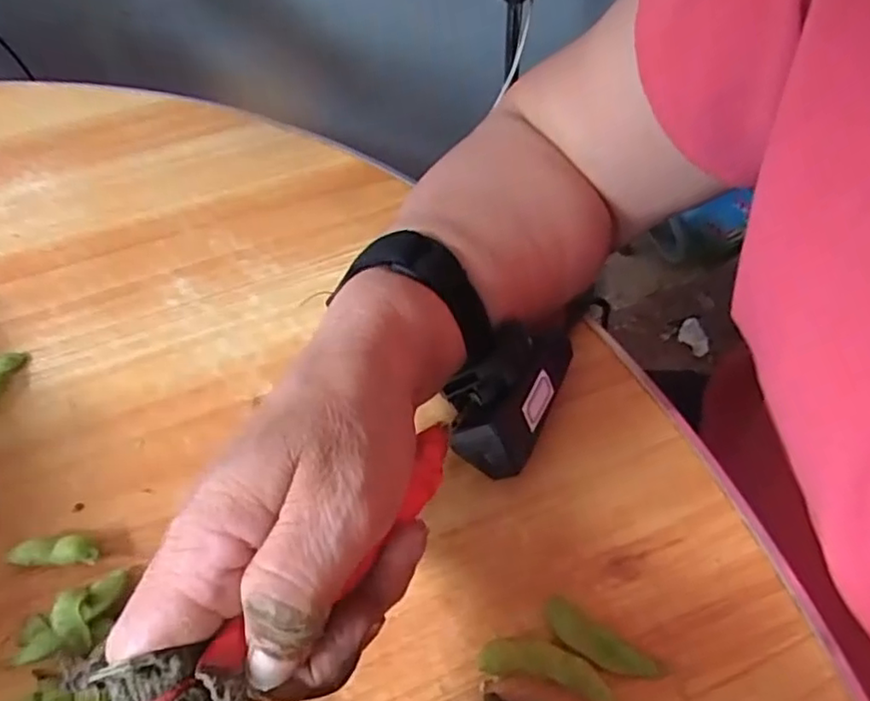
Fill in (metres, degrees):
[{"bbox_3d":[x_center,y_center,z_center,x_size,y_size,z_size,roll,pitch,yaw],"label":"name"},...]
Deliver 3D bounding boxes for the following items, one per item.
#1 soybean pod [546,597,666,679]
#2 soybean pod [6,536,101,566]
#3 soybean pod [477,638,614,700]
[{"bbox_3d":[0.061,0.109,0.234,0.044,0.006,0.015,25,57,22],"label":"soybean pod"},{"bbox_3d":[-0.159,0.084,0.267,0.036,0.009,0.012,-3,51,2],"label":"soybean pod"},{"bbox_3d":[0.041,0.115,0.229,0.048,0.007,0.016,13,53,14],"label":"soybean pod"}]

